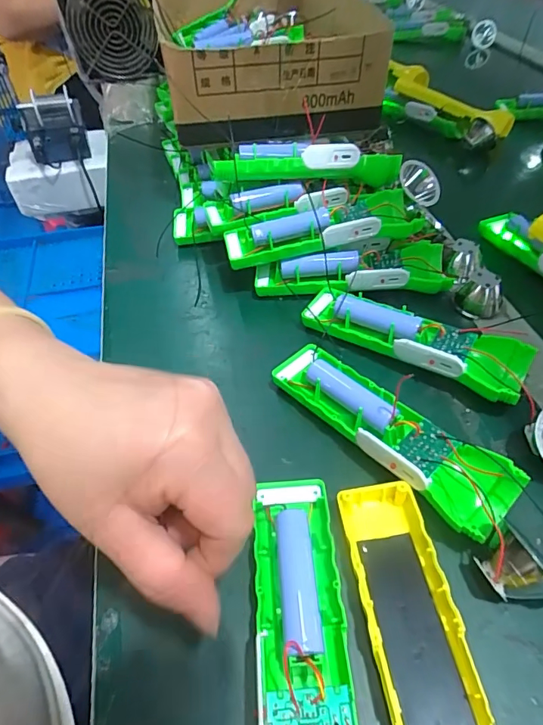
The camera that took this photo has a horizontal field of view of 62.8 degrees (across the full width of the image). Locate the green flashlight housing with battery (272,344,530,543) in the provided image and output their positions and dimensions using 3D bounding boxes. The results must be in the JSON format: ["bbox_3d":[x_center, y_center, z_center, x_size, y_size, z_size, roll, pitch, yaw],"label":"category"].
[{"bbox_3d":[0.070,0.042,0.285,0.045,0.034,0.164,-38,57,-26],"label":"green flashlight housing with battery"}]

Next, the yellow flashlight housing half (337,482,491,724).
[{"bbox_3d":[0.067,0.136,0.206,0.048,0.027,0.163,-8,49,-4],"label":"yellow flashlight housing half"}]

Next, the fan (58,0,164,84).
[{"bbox_3d":[-0.212,-0.449,0.596,0.122,0.122,0.032,-4,49,-2],"label":"fan"}]

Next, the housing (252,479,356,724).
[{"bbox_3d":[0.014,0.132,0.208,0.045,0.028,0.163,-3,49,1],"label":"housing"}]

